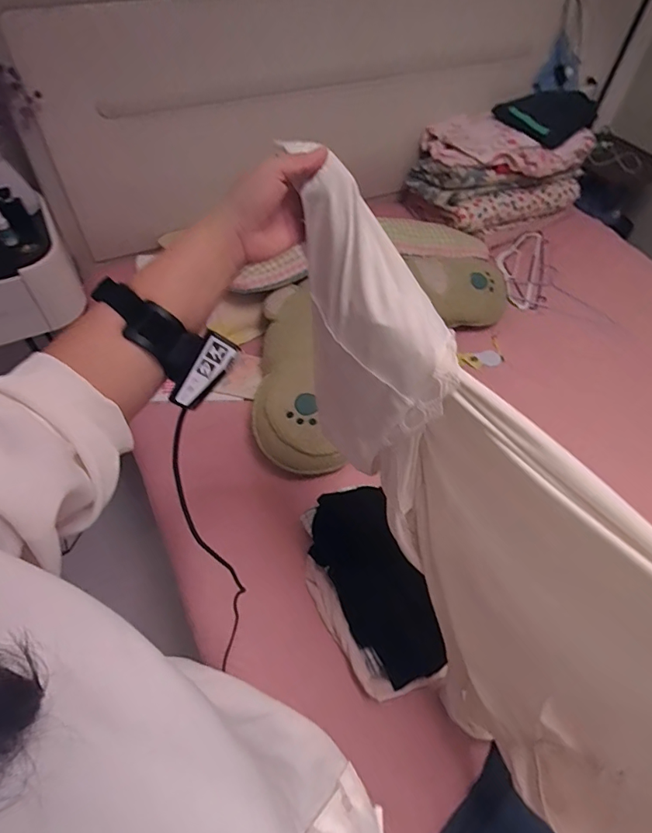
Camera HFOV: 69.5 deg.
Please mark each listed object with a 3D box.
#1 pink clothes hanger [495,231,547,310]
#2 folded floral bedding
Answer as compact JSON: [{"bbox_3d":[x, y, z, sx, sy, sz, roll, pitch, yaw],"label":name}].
[{"bbox_3d":[0.639,-0.495,1.537,0.151,0.024,0.373,12,60,-2],"label":"pink clothes hanger"},{"bbox_3d":[0.576,-0.840,1.577,0.521,0.241,0.329,-21,57,-17],"label":"folded floral bedding"}]

